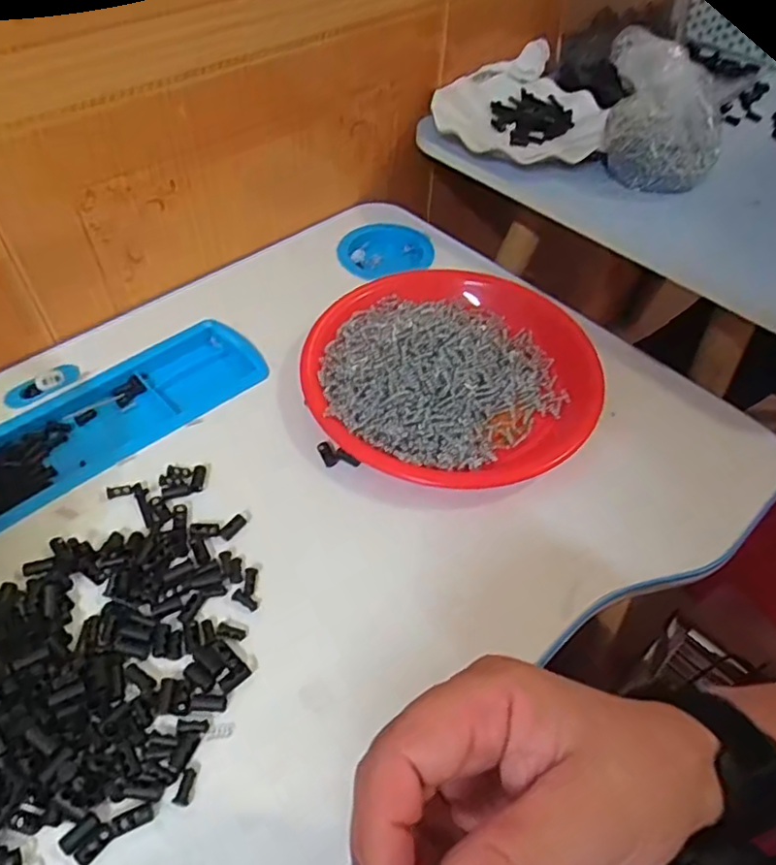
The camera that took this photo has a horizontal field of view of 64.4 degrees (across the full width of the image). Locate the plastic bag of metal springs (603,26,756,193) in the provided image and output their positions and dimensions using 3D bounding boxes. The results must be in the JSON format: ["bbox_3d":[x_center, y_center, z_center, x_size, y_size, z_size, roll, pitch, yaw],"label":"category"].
[{"bbox_3d":[0.245,-0.283,0.545,0.113,0.083,0.121,17,53,14],"label":"plastic bag of metal springs"}]

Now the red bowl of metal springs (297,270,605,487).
[{"bbox_3d":[0.047,-0.057,0.463,0.215,0.051,0.198,2,51,-2],"label":"red bowl of metal springs"}]

